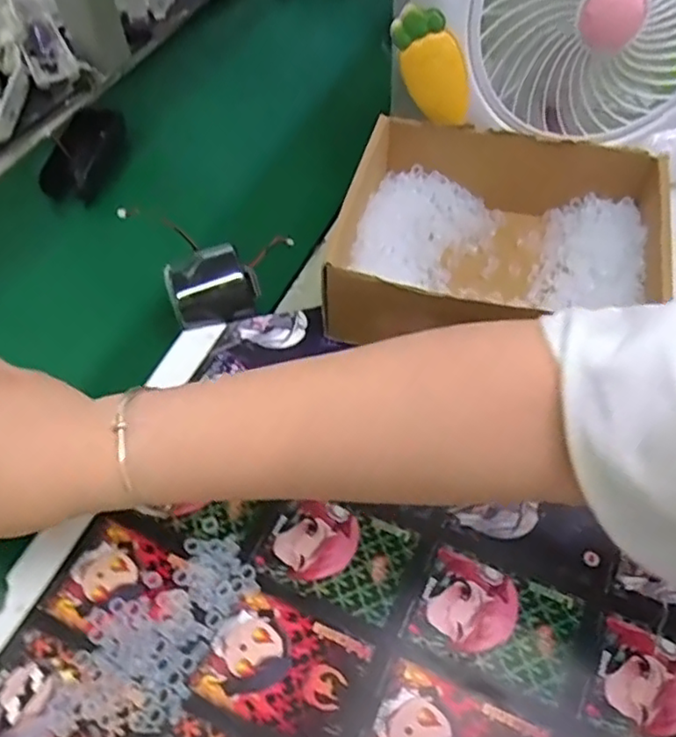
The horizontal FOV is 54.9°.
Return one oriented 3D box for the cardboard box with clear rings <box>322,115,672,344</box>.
[{"bbox_3d":[0.110,-0.083,0.459,0.211,0.076,0.179,16,54,12],"label":"cardboard box with clear rings"}]

